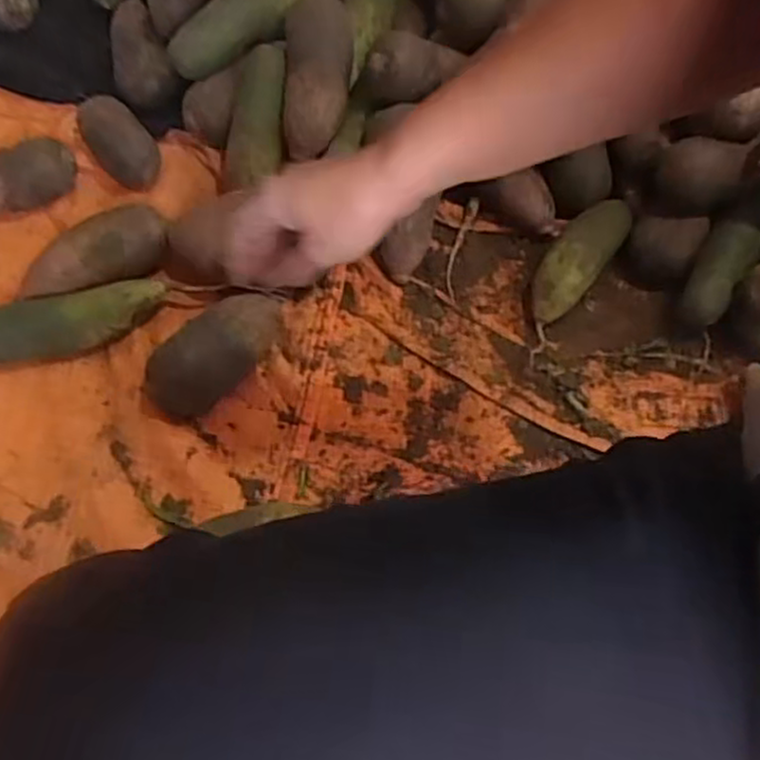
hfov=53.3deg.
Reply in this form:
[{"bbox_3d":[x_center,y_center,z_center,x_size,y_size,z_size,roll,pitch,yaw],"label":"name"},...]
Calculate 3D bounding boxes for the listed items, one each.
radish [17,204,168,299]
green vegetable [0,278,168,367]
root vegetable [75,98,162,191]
[{"bbox_3d":[-0.274,-0.117,0.737,0.146,0.064,0.065,-35,70,-17],"label":"radish"},{"bbox_3d":[-0.303,-0.051,0.711,0.199,0.053,0.052,-17,66,-10],"label":"green vegetable"},{"bbox_3d":[-0.278,-0.252,0.813,0.061,0.067,0.096,-38,71,-18],"label":"root vegetable"}]

